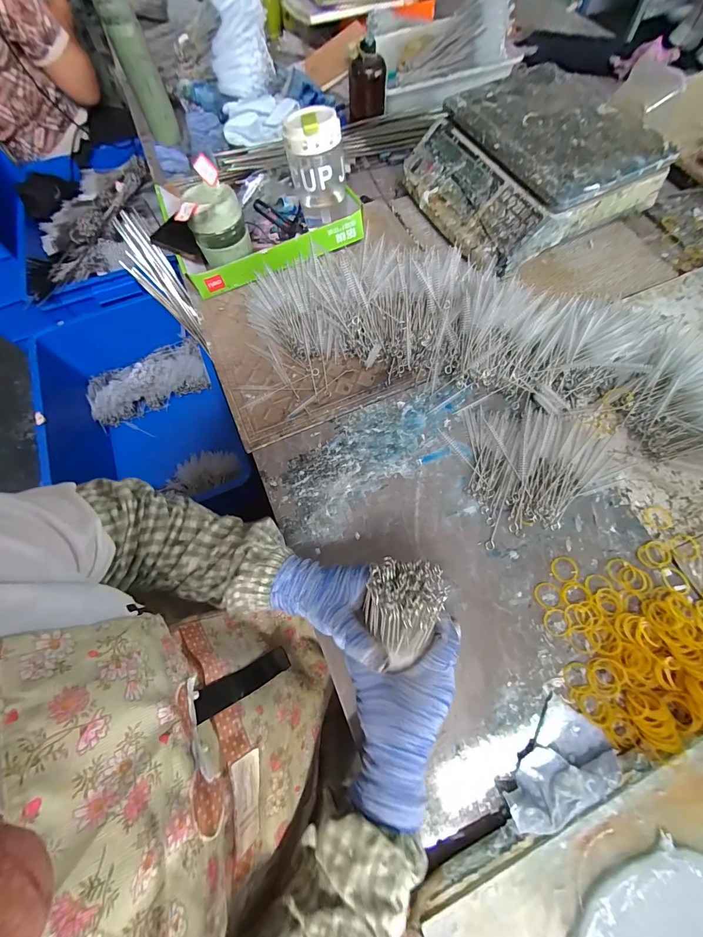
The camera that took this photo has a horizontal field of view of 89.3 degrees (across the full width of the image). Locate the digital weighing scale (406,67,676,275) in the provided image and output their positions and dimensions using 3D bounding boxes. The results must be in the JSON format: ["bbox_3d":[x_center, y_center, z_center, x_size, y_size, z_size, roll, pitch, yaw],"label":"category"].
[{"bbox_3d":[0.285,-0.495,0.594,0.304,0.111,0.302,-24,69,-6],"label":"digital weighing scale"}]

